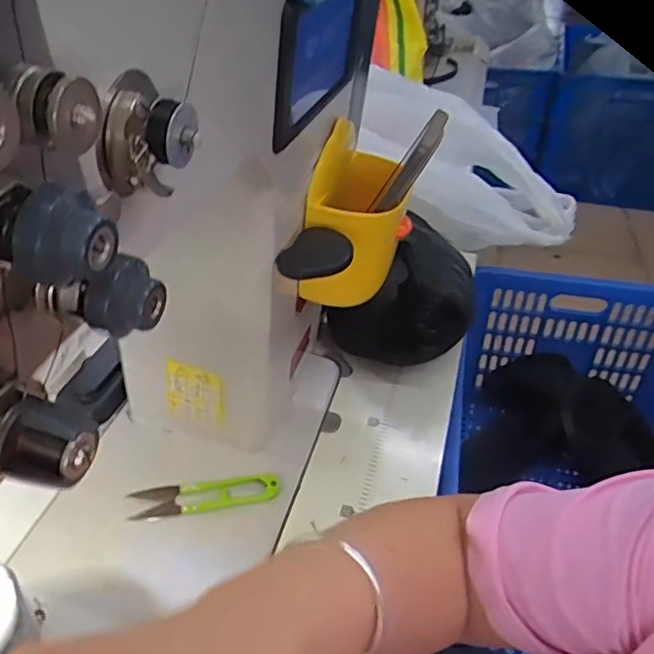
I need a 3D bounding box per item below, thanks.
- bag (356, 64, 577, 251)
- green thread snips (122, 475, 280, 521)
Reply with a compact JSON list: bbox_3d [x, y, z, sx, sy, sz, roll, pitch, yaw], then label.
[{"bbox_3d":[0.168,-0.189,0.763,0.313,0.117,0.131,34,42,-10],"label":"bag"},{"bbox_3d":[-0.099,0.139,0.491,0.119,0.007,0.028,-7,40,-8],"label":"green thread snips"}]

